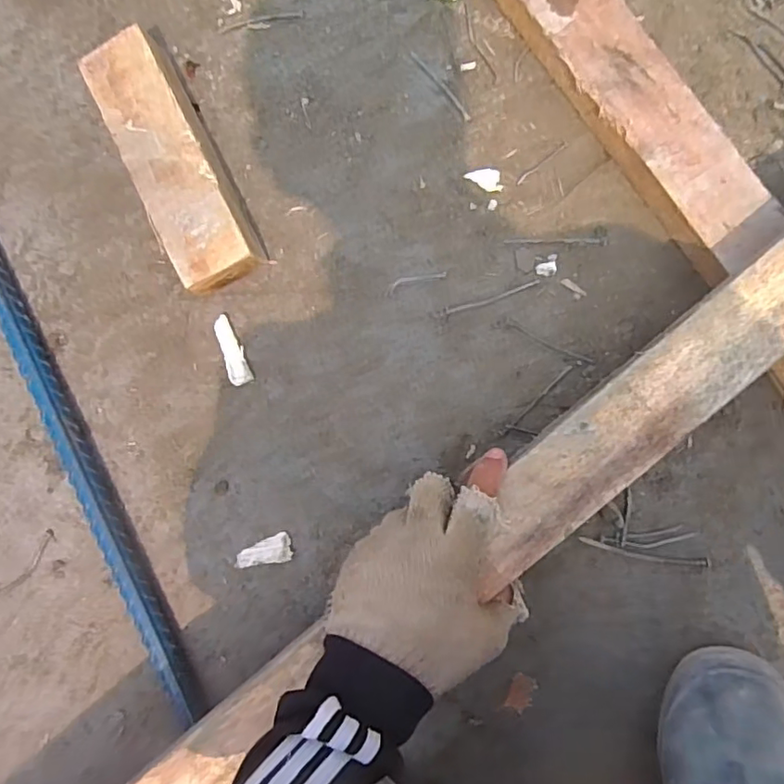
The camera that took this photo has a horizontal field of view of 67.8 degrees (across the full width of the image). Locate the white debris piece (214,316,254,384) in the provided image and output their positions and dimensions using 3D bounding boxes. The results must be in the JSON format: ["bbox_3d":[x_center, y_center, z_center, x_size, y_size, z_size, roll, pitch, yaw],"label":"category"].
[{"bbox_3d":[-0.136,-0.035,0.496,0.019,0.005,0.059,-19,88,7],"label":"white debris piece"}]

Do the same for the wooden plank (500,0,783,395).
[{"bbox_3d":[0.212,-0.175,0.434,0.071,0.043,0.452,-36,87,6],"label":"wooden plank"}]

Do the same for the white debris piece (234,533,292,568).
[{"bbox_3d":[-0.109,0.136,0.495,0.049,0.009,0.022,-17,89,7],"label":"white debris piece"}]

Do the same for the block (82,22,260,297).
[{"bbox_3d":[-0.173,-0.184,0.477,0.065,0.052,0.205,-26,87,5],"label":"block"}]

